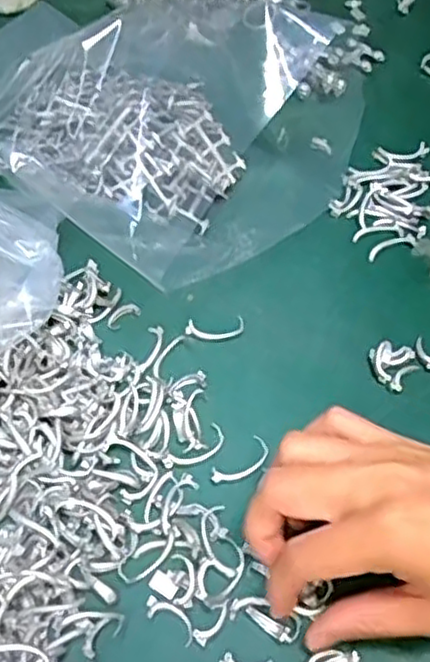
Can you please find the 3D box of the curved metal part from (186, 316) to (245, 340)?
[{"bbox_3d":[0.000,-0.001,0.377,0.031,0.004,0.012,-4,57,-4],"label":"curved metal part"}]

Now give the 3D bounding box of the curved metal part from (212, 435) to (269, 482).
[{"bbox_3d":[0.013,0.062,0.332,0.032,0.004,0.013,-35,64,-22],"label":"curved metal part"}]

